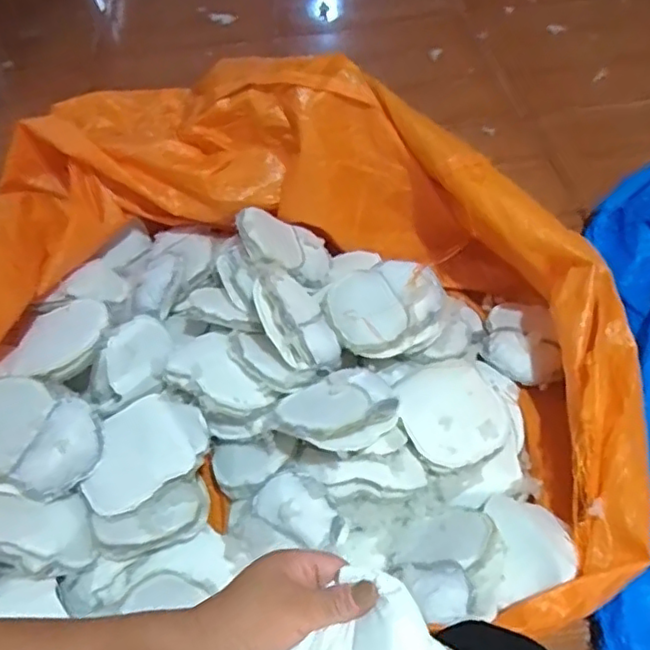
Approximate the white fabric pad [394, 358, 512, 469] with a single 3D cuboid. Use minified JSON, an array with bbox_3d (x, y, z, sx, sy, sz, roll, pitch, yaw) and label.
[{"bbox_3d":[0.185,0.126,0.898,0.148,0.024,0.156,-17,67,-13],"label":"white fabric pad"}]

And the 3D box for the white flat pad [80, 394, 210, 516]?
[{"bbox_3d":[-0.253,0.171,0.845,0.175,0.023,0.135,-34,54,-20],"label":"white flat pad"}]

